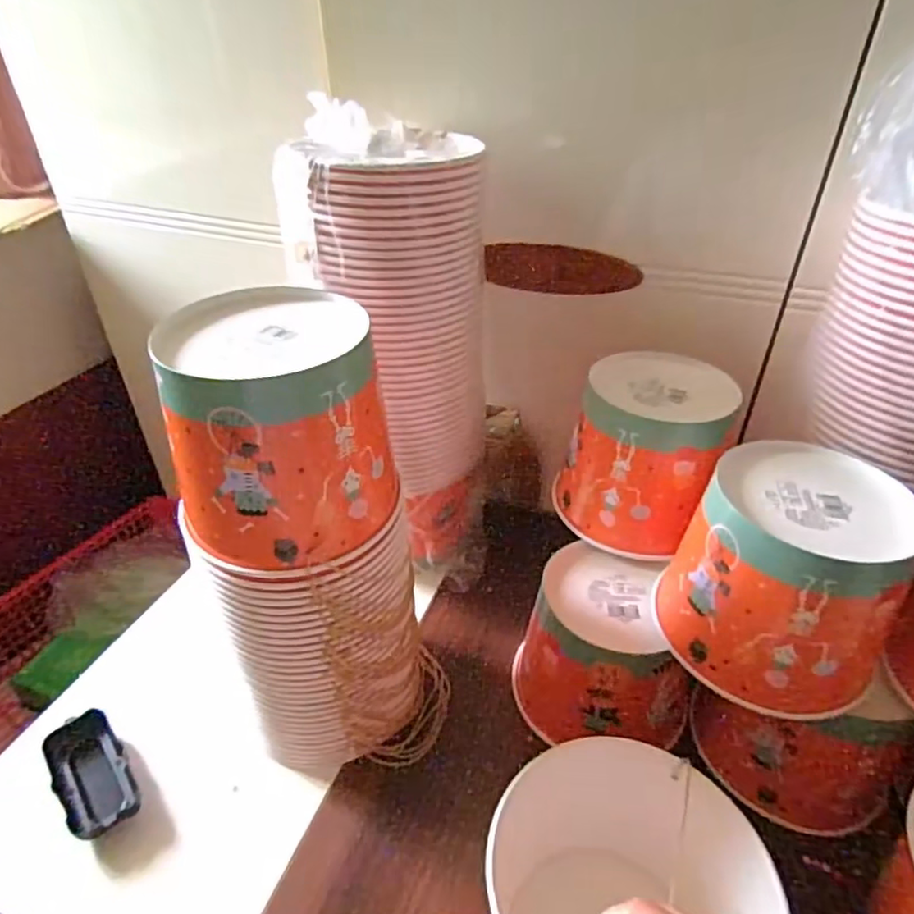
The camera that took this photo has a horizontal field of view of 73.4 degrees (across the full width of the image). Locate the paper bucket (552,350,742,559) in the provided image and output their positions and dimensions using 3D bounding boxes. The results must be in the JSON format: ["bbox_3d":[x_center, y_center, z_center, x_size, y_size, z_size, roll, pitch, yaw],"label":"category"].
[{"bbox_3d":[0.175,-0.006,0.573,0.133,0.133,0.141,21,42,27],"label":"paper bucket"}]

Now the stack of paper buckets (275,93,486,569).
[{"bbox_3d":[-0.045,-0.082,0.617,0.170,0.445,0.133,-22,41,-26],"label":"stack of paper buckets"}]

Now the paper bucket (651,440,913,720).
[{"bbox_3d":[0.234,0.082,0.439,0.143,0.131,0.141,29,46,35],"label":"paper bucket"}]

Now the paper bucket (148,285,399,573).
[{"bbox_3d":[-0.117,-0.022,0.406,0.131,0.128,0.139,-1,36,1],"label":"paper bucket"}]

